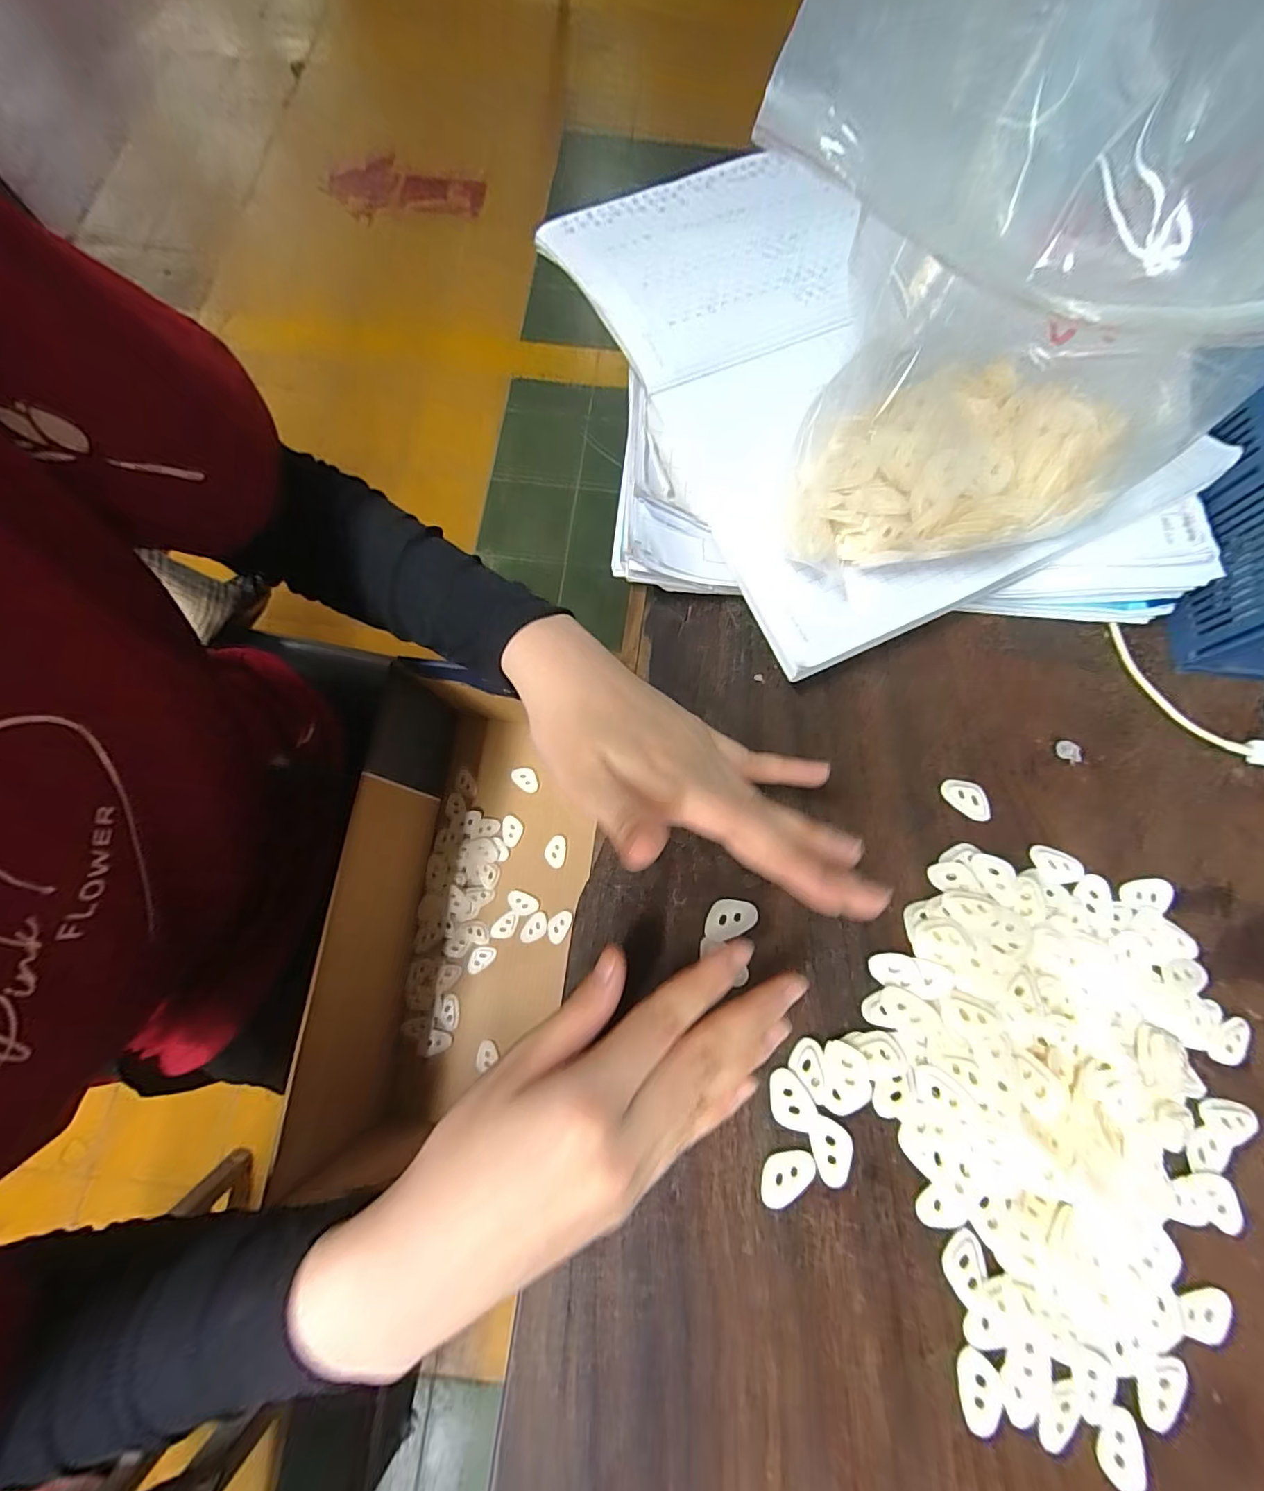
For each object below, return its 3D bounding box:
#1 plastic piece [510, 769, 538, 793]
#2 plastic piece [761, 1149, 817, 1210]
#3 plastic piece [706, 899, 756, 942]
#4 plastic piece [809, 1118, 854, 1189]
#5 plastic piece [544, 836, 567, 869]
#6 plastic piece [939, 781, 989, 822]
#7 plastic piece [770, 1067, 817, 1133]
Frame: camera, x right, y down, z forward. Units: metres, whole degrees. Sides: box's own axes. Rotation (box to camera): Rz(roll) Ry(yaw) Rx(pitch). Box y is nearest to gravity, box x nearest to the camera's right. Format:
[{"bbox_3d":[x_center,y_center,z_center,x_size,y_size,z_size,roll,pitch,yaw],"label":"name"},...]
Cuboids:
[{"bbox_3d":[-0.091,0.029,0.461,0.017,0.004,0.025,-42,79,-11],"label":"plastic piece"},{"bbox_3d":[0.065,0.184,0.227,0.027,0.004,0.016,-36,78,-10],"label":"plastic piece"},{"bbox_3d":[0.047,0.082,0.253,0.026,0.004,0.017,-18,76,-5],"label":"plastic piece"},{"bbox_3d":[0.087,0.175,0.229,0.018,0.004,0.026,-11,75,-4],"label":"plastic piece"},{"bbox_3d":[-0.064,0.089,0.445,0.017,0.004,0.026,7,75,1],"label":"plastic piece"},{"bbox_3d":[0.172,0.026,0.271,0.027,0.004,0.015,37,78,9],"label":"plastic piece"},{"bbox_3d":[0.070,0.156,0.233,0.018,0.004,0.025,-21,76,-6],"label":"plastic piece"}]

